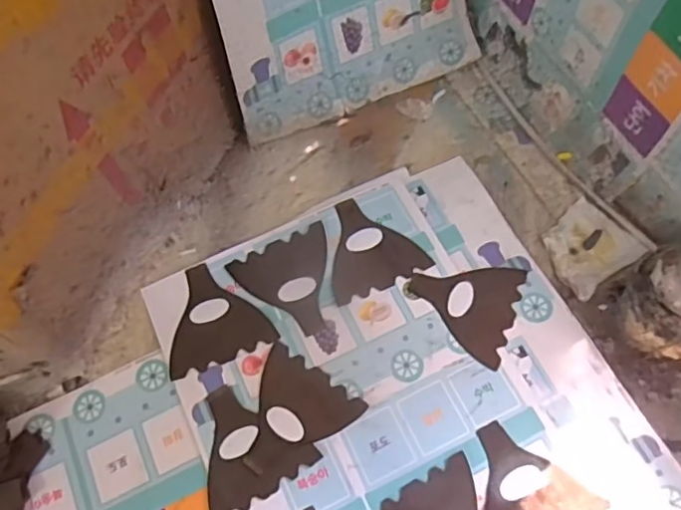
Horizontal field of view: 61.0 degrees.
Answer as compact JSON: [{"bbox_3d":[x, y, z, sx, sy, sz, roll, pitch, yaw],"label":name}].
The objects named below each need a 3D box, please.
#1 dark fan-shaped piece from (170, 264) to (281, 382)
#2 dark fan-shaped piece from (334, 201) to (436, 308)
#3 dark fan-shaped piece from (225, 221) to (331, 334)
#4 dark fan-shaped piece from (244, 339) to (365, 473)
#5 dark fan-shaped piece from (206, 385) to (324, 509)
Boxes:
[{"bbox_3d":[-0.162,0.073,0.728,0.129,0.005,0.129,-22,67,-6],"label":"dark fan-shaped piece"},{"bbox_3d":[0.035,-0.015,0.758,0.126,0.004,0.130,-21,70,-9],"label":"dark fan-shaped piece"},{"bbox_3d":[-0.061,0.038,0.737,0.128,0.008,0.130,-23,67,-7],"label":"dark fan-shaped piece"},{"bbox_3d":[-0.060,0.189,0.674,0.128,0.006,0.131,32,71,16],"label":"dark fan-shaped piece"},{"bbox_3d":[-0.112,0.213,0.664,0.129,0.005,0.131,-31,69,-10],"label":"dark fan-shaped piece"}]

